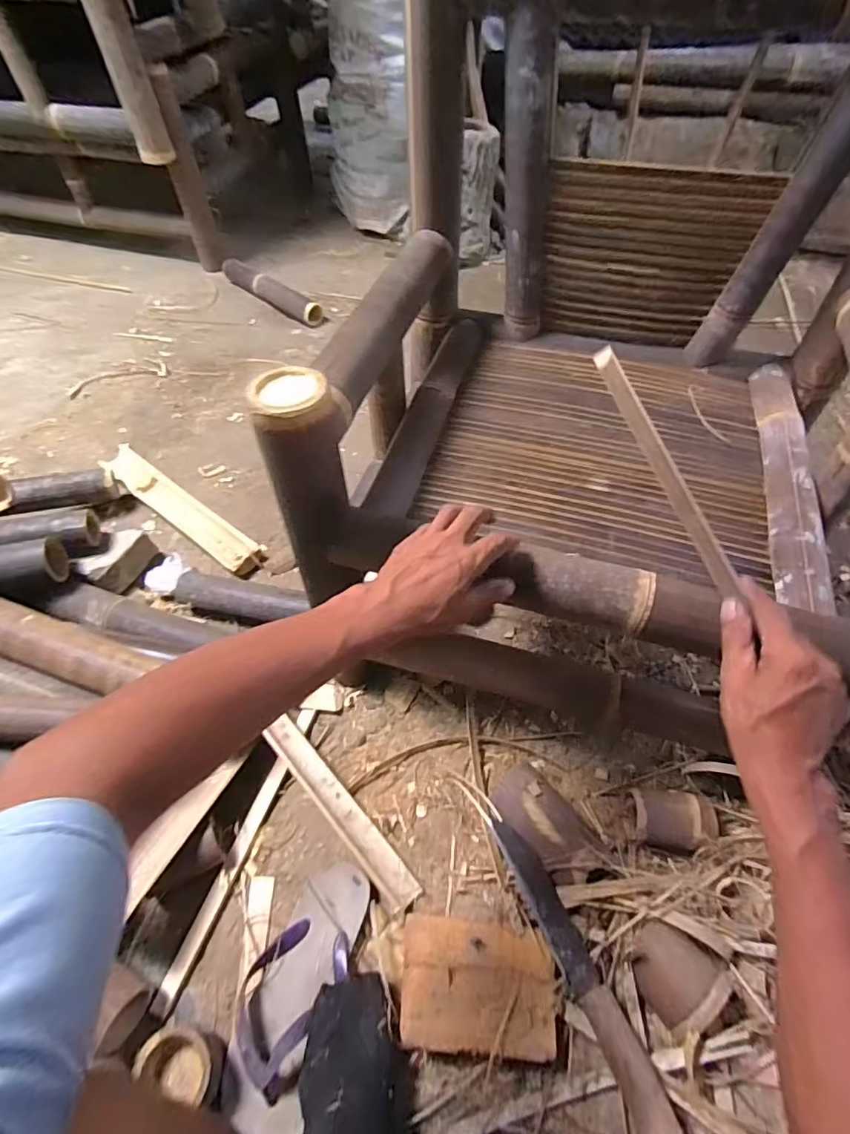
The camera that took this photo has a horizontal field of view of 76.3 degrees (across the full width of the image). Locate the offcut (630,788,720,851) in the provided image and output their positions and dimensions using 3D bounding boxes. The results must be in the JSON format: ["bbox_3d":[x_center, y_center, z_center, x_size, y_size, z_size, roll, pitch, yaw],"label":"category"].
[{"bbox_3d":[0.315,0.324,0.693,0.101,0.068,0.069,6,52,6],"label":"offcut"}]

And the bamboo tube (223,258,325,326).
[{"bbox_3d":[-0.456,-0.825,1.607,0.443,0.075,0.062,35,60,25],"label":"bamboo tube"}]

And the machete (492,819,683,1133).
[{"bbox_3d":[0.162,0.428,0.590,0.042,0.029,0.304,-21,54,-15],"label":"machete"}]

